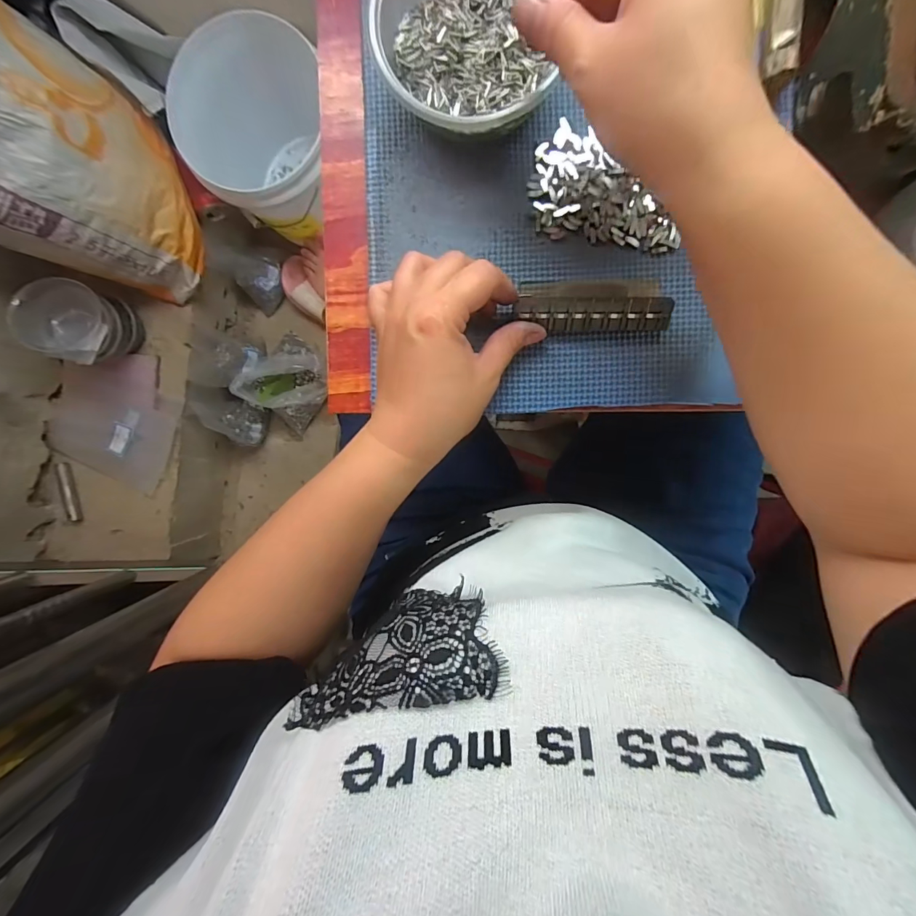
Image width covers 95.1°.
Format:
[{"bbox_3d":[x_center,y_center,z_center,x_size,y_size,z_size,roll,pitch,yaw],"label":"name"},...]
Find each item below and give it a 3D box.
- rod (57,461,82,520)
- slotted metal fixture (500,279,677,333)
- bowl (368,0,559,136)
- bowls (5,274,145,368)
[{"bbox_3d":[-0.770,0.068,0.830,0.024,0.012,0.116,-9,93,3],"label":"rod"},{"bbox_3d":[0.081,-0.100,0.271,0.104,0.019,0.035,2,94,4],"label":"slotted metal fixture"},{"bbox_3d":[0.005,-0.252,0.252,0.102,0.050,0.110,0,94,3],"label":"bowl"},{"bbox_3d":[-0.628,-0.224,0.716,0.104,0.148,0.123,18,95,1],"label":"bowls"}]

